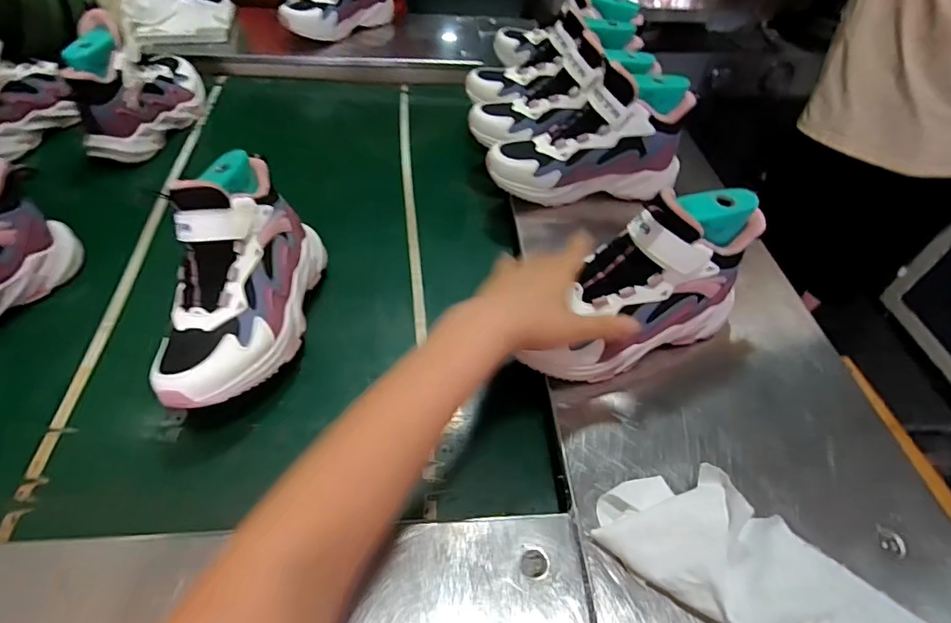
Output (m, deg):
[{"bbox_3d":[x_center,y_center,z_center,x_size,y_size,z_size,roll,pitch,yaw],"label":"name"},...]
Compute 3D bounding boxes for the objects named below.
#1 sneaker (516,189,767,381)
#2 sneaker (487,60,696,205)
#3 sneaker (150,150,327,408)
[{"bbox_3d":[0.144,-0.026,0.431,0.202,0.140,0.068,-18,50,-18],"label":"sneaker"},{"bbox_3d":[0.134,-0.203,0.592,0.231,0.137,0.075,-8,49,-10],"label":"sneaker"},{"bbox_3d":[-0.214,-0.032,0.451,0.092,0.143,0.223,3,48,0],"label":"sneaker"}]

